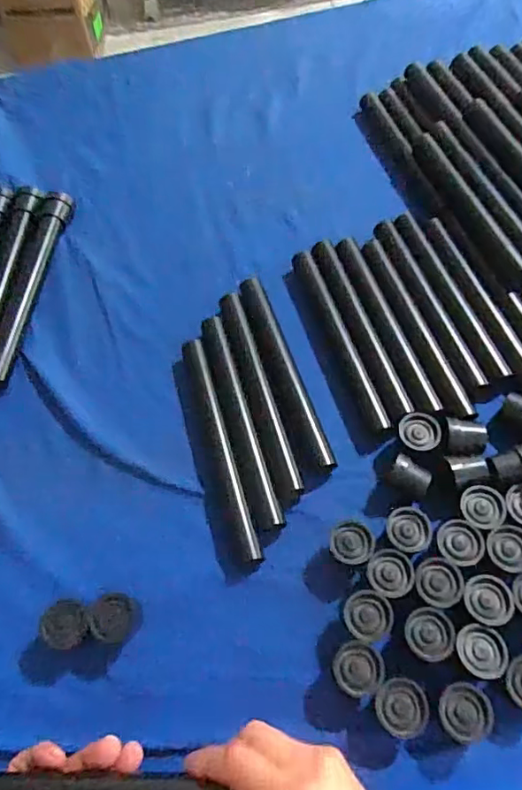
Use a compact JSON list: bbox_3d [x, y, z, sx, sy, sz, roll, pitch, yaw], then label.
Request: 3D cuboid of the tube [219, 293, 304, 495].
[{"bbox_3d":[-0.004,-0.010,0.513,0.021,0.019,0.219,-15,63,-6],"label":"tube"}]

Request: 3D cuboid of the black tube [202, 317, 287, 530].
[{"bbox_3d":[-0.021,0.018,0.499,0.022,0.020,0.216,-15,63,-6],"label":"black tube"}]

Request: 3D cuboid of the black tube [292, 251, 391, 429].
[{"bbox_3d":[0.077,-0.062,0.538,0.019,0.019,0.217,-17,63,-7],"label":"black tube"}]

